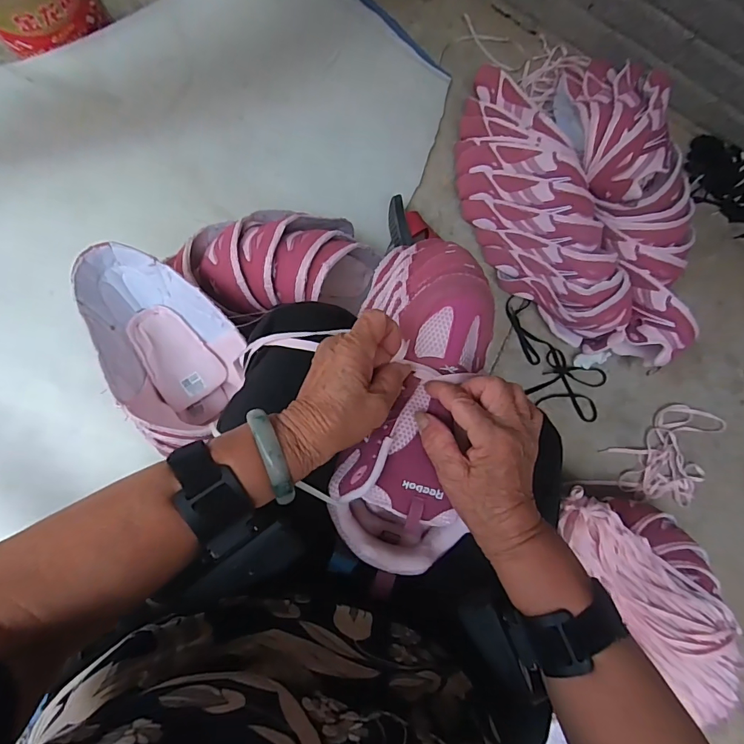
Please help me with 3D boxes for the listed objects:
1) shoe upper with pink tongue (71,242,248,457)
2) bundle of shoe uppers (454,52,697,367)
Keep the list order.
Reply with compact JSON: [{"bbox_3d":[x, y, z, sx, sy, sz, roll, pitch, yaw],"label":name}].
[{"bbox_3d":[-0.248,-0.040,0.543,0.137,0.115,0.235,-31,89,-9],"label":"shoe upper with pink tongue"},{"bbox_3d":[0.374,-0.295,0.771,0.334,0.188,0.613,-22,88,-9],"label":"bundle of shoe uppers"}]

